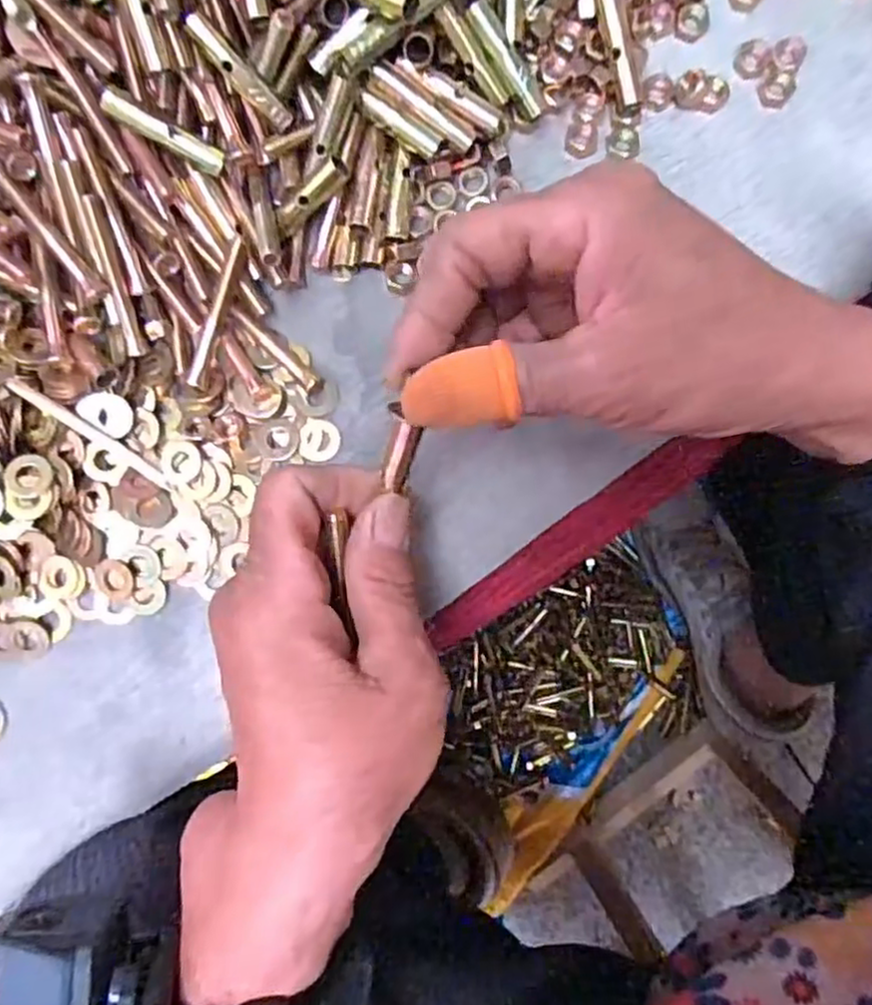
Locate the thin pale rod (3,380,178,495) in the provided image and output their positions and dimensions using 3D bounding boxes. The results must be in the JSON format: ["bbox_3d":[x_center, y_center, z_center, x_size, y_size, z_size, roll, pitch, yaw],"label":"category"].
[{"bbox_3d":[-0.130,-0.025,0.268,0.071,0.004,0.006,33,88,1],"label":"thin pale rod"}]

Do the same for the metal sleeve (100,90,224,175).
[{"bbox_3d":[-0.097,-0.132,0.253,0.042,0.004,0.009,22,92,-25],"label":"metal sleeve"}]

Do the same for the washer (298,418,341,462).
[{"bbox_3d":[-0.045,-0.024,0.274,0.015,0.004,0.017,2,88,0],"label":"washer"}]

